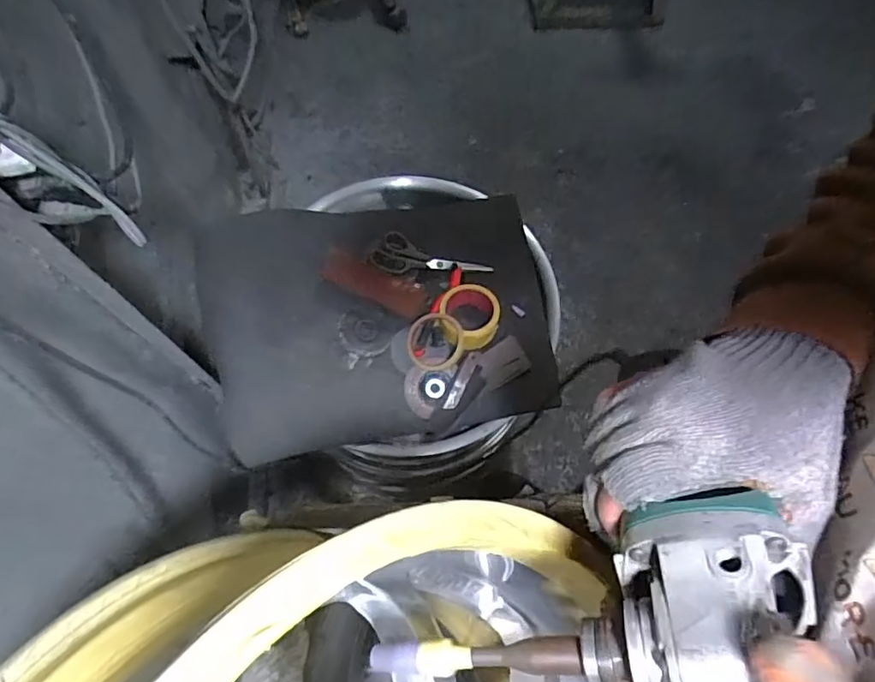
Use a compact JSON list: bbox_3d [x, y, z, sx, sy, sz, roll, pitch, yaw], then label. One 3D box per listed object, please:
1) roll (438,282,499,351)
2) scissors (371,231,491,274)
[{"bbox_3d":[0.048,-0.036,0.854,0.089,0.044,0.097,1,67,-2],"label":"roll"},{"bbox_3d":[-0.010,-0.128,0.899,0.192,0.020,0.069,16,67,4],"label":"scissors"}]

